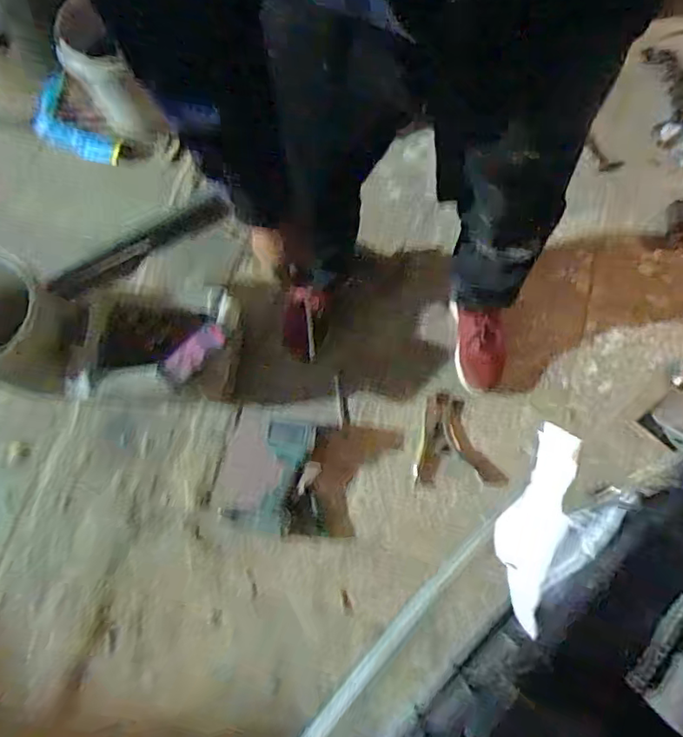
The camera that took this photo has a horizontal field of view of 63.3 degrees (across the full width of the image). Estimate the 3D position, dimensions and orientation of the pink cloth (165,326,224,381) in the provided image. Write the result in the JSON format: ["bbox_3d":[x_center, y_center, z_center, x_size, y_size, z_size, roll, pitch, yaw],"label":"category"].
[{"bbox_3d":[-0.293,-0.034,1.103,0.065,0.020,0.138,39,63,10],"label":"pink cloth"}]

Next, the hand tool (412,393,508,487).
[{"bbox_3d":[0.249,0.153,1.197,0.183,0.020,0.193,0,75,1],"label":"hand tool"}]

